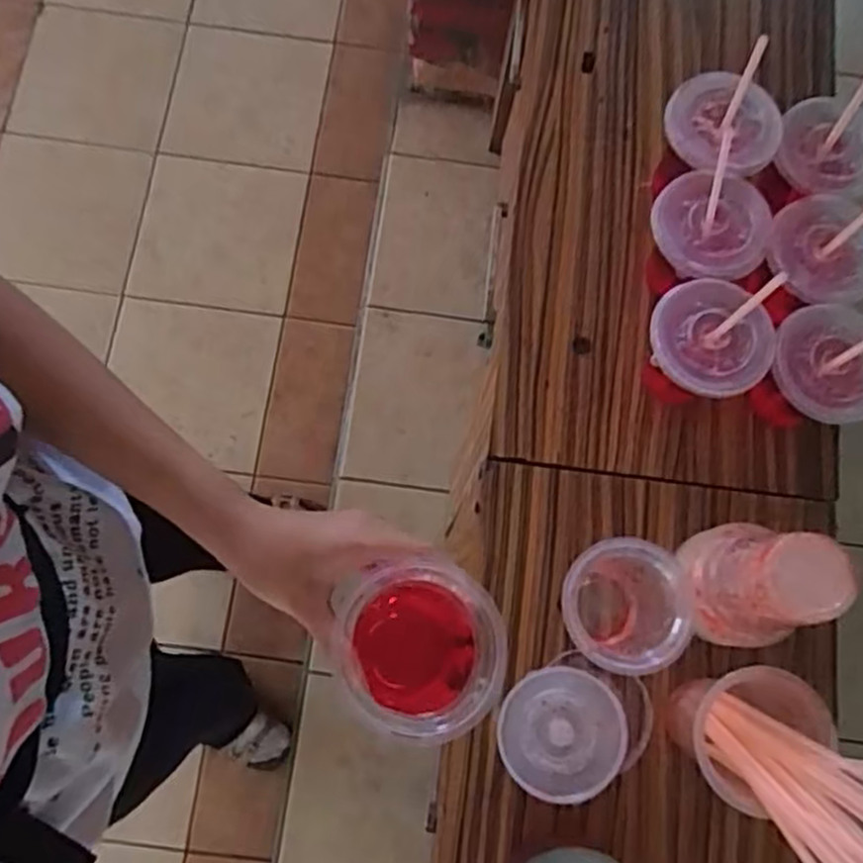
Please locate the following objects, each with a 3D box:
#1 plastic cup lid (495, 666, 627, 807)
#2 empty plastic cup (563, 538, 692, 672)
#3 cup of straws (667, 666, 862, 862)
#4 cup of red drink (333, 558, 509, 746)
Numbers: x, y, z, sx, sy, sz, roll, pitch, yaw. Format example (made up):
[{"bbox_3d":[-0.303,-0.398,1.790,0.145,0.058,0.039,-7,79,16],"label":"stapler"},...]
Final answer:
[{"bbox_3d":[0.098,0.227,0.577,0.091,0.012,0.090,0,76,0],"label":"plastic cup lid"},{"bbox_3d":[0.132,0.128,0.565,0.081,0.107,0.086,1,76,-2],"label":"empty plastic cup"},{"bbox_3d":[0.223,0.209,0.502,0.089,0.161,0.107,-41,81,-11],"label":"cup of straws"},{"bbox_3d":[-0.005,0.119,0.428,0.082,0.082,0.087,0,76,0],"label":"cup of red drink"}]

